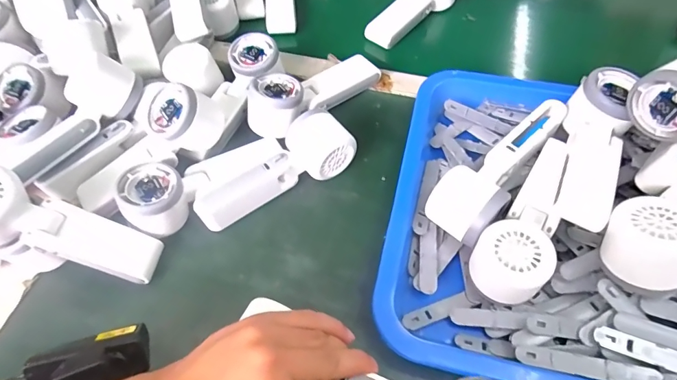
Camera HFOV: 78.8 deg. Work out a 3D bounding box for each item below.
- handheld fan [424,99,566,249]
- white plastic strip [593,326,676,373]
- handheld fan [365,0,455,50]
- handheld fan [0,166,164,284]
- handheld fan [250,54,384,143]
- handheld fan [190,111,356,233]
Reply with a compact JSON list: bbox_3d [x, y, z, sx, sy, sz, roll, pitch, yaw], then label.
[{"bbox_3d":[0.149,-0.018,0.392,0.056,0.060,0.173,36,63,23],"label":"handheld fan"},{"bbox_3d":[0.236,0.121,0.295,0.094,0.007,0.015,19,58,13],"label":"white plastic strip"},{"bbox_3d":[0.106,-0.257,0.566,0.054,0.042,0.165,34,62,22],"label":"handheld fan"},{"bbox_3d":[-0.234,0.035,0.345,0.164,0.038,0.049,31,55,-31],"label":"handheld fan"},{"bbox_3d":[-0.028,-0.114,0.475,0.166,0.045,0.060,-30,61,-29],"label":"handheld fan"},{"bbox_3d":[-0.066,-0.023,0.416,0.166,0.058,0.058,-25,59,-15],"label":"handheld fan"}]

